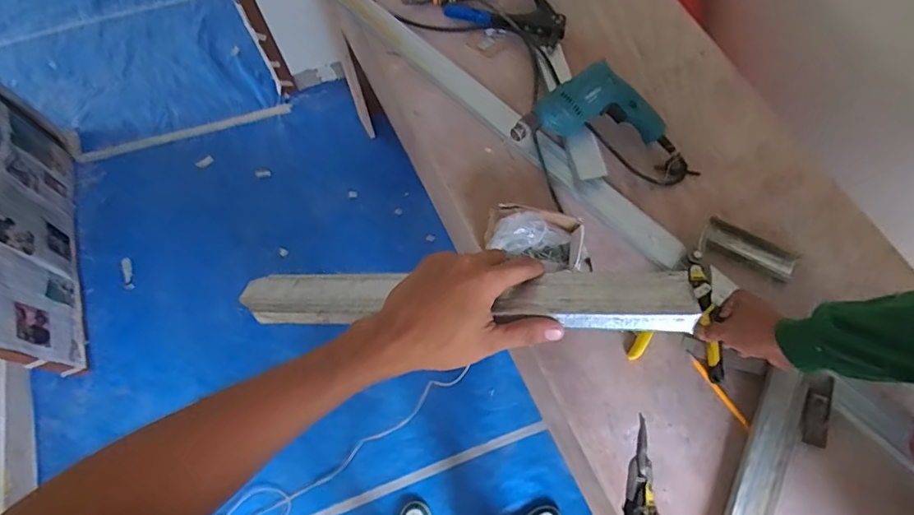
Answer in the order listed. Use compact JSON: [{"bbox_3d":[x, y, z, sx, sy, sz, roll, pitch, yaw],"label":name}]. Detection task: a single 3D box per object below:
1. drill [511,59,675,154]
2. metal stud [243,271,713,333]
[{"bbox_3d":[0.229,-0.253,0.872,0.265,0.084,0.131,-2,67,1],"label":"drill"},{"bbox_3d":[-0.006,0.035,0.441,0.386,0.030,0.056,0,67,15],"label":"metal stud"}]

